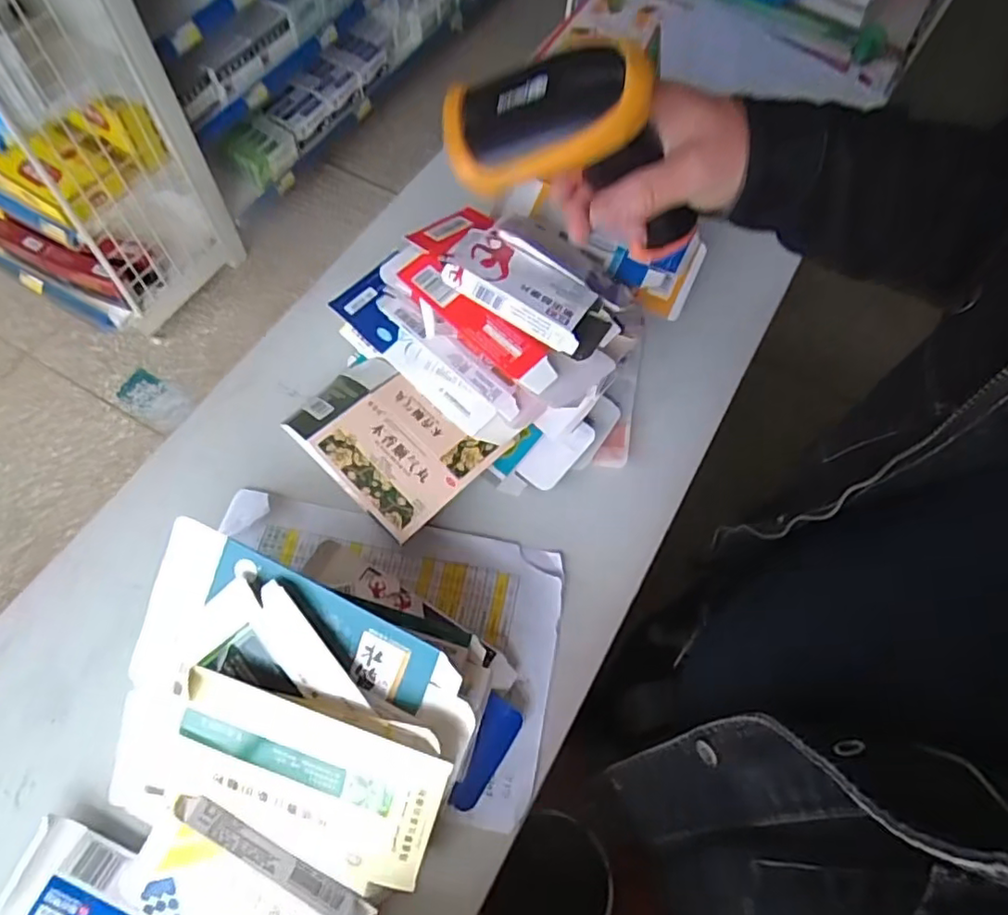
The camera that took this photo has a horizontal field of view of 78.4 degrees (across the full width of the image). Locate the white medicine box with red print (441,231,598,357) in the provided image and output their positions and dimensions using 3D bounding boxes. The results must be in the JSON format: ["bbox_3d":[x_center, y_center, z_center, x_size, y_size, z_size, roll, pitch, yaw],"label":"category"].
[{"bbox_3d":[0.014,-0.142,0.503,0.125,0.020,0.067,30,67,11],"label":"white medicine box with red print"}]

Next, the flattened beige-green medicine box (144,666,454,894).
[{"bbox_3d":[-0.134,0.206,0.399,0.186,0.011,0.103,19,99,6],"label":"flattened beige-green medicine box"}]

